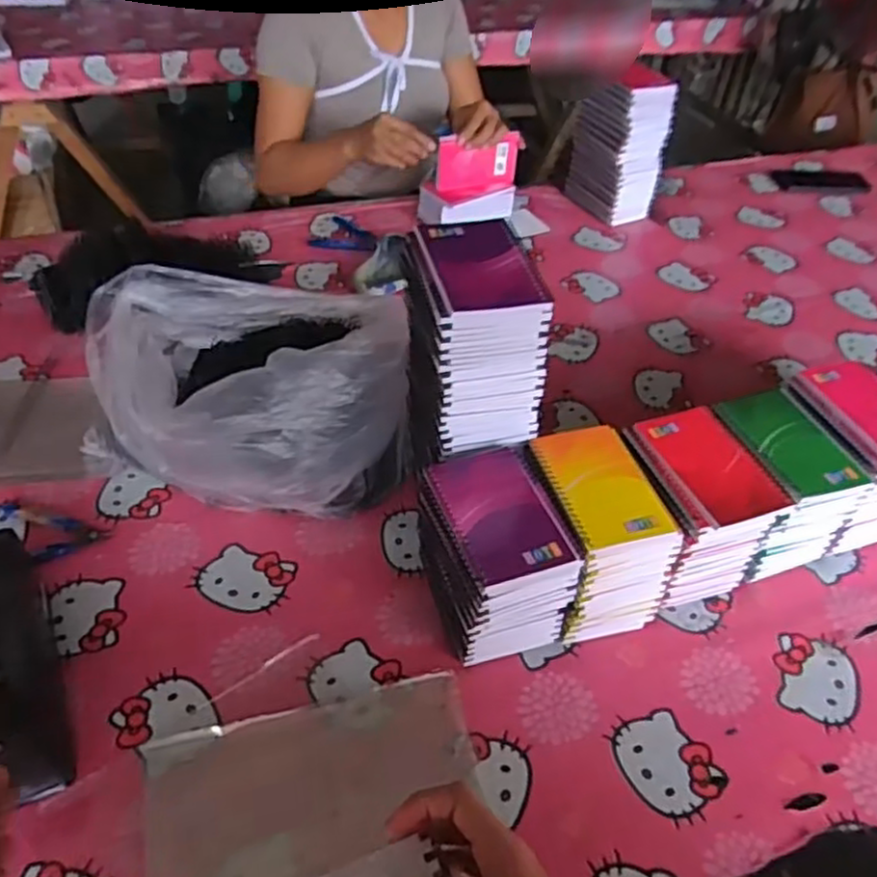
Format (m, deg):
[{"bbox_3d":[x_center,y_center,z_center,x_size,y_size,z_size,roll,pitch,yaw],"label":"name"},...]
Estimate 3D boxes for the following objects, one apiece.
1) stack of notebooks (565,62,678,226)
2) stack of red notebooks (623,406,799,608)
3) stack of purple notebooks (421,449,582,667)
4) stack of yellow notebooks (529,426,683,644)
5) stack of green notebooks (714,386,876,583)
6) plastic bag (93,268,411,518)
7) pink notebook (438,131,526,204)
[{"bbox_3d":[0.300,-0.485,1.209,0.101,0.227,0.135,-14,46,-17],"label":"stack of notebooks"},{"bbox_3d":[0.231,0.065,0.691,0.100,0.138,0.125,-14,46,-17],"label":"stack of red notebooks"},{"bbox_3d":[0.048,0.101,0.642,0.093,0.137,0.135,-12,45,-15],"label":"stack of purple notebooks"},{"bbox_3d":[0.143,0.085,0.664,0.098,0.135,0.136,-8,44,-12],"label":"stack of yellow notebooks"},{"bbox_3d":[0.323,0.045,0.717,0.103,0.141,0.120,-13,46,-17],"label":"stack of green notebooks"},{"bbox_3d":[-0.205,-0.068,0.781,0.340,0.172,0.293,-2,43,-5],"label":"plastic bag"},{"bbox_3d":[0.068,-0.430,1.158,0.139,0.093,0.020,-14,34,-19],"label":"pink notebook"}]

